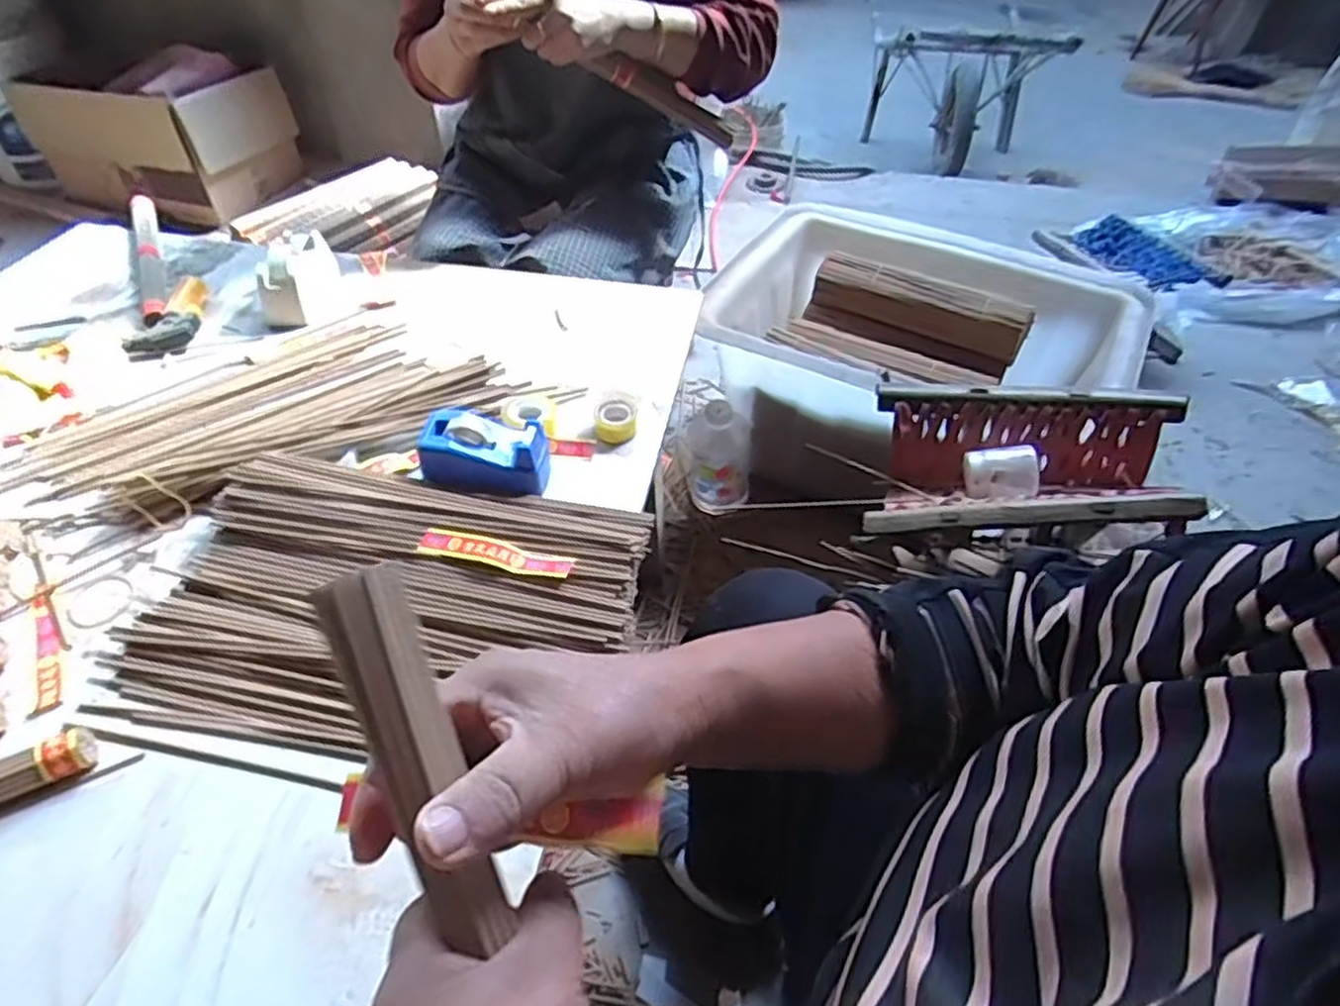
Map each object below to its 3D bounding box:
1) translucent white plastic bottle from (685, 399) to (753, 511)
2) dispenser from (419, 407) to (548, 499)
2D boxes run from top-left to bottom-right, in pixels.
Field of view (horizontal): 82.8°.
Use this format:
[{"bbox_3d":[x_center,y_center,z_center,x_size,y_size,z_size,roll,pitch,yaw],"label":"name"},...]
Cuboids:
[{"bbox_3d":[0.077,-0.076,1.182,0.099,0.183,0.084,10,46,8],"label":"translucent white plastic bottle"},{"bbox_3d":[-0.152,-0.043,0.622,0.105,0.041,0.062,10,46,8],"label":"dispenser"}]

